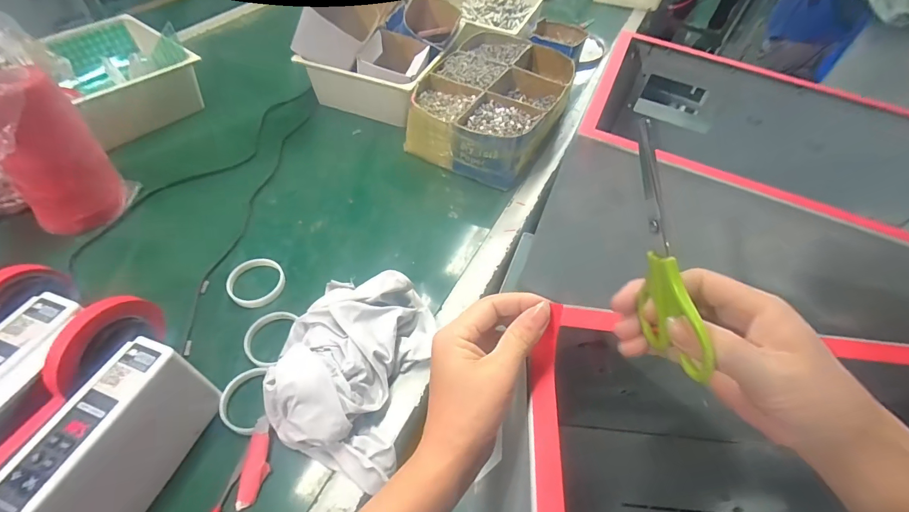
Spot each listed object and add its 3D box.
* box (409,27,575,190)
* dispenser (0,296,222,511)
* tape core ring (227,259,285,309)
[{"bbox_3d":[0.092,-0.348,0.893,0.277,0.112,0.392,26,55,13],"label":"box"},{"bbox_3d":[-0.386,0.185,0.416,0.148,0.162,0.254,21,54,9],"label":"dispenser"},{"bbox_3d":[-0.313,0.041,0.626,0.083,0.022,0.076,3,53,-4],"label":"tape core ring"}]

